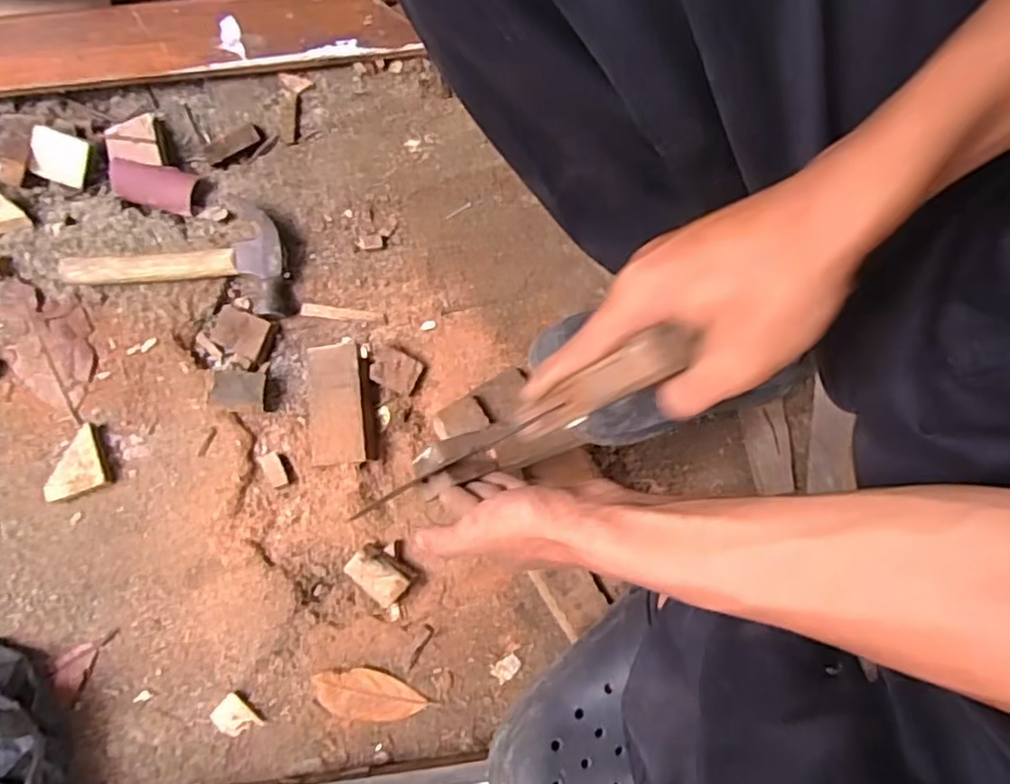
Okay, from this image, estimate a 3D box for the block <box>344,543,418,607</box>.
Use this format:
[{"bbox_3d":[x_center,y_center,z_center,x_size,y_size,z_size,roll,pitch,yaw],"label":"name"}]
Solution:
[{"bbox_3d":[-0.119,0.173,0.643,0.058,0.019,0.041,36,78,6],"label":"block"}]

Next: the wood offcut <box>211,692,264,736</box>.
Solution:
[{"bbox_3d":[-0.241,0.294,0.609,0.042,0.006,0.029,40,79,7],"label":"wood offcut"}]

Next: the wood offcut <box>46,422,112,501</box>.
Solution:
[{"bbox_3d":[-0.411,0.068,0.648,0.054,0.019,0.062,-23,79,-7],"label":"wood offcut"}]

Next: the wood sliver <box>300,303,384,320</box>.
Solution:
[{"bbox_3d":[-0.169,-0.082,0.704,0.086,0.004,0.012,6,78,1],"label":"wood sliver"}]

